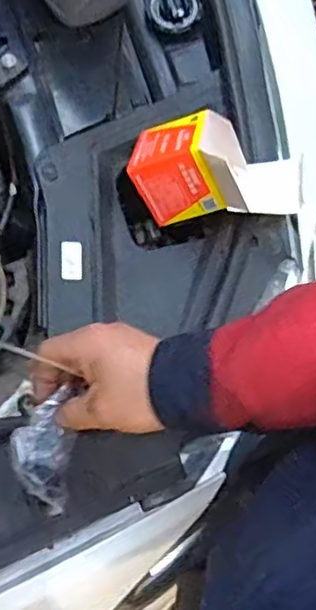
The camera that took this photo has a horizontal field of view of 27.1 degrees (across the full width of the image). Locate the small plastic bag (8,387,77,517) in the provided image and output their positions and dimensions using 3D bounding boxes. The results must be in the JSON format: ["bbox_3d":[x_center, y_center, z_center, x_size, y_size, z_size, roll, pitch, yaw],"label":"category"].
[{"bbox_3d":[-0.089,0.110,0.508,0.041,0.047,0.092,3,78,0],"label":"small plastic bag"}]

